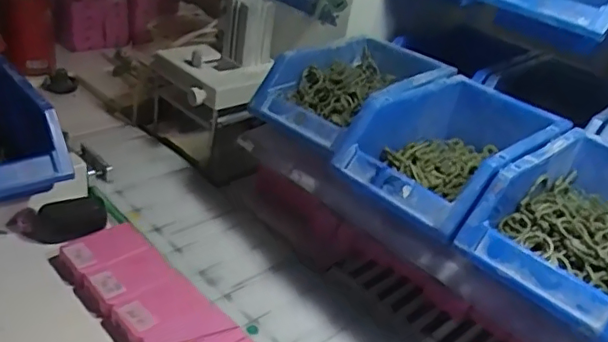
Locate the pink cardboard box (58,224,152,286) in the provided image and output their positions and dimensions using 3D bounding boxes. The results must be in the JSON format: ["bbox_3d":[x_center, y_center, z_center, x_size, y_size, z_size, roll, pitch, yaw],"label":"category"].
[{"bbox_3d":[-0.184,0.075,0.524,0.070,0.019,0.047,-18,41,-40],"label":"pink cardboard box"}]

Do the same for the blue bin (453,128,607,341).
[{"bbox_3d":[0.212,0.041,0.423,0.123,0.068,0.174,32,37,33],"label":"blue bin"}]

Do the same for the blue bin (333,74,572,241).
[{"bbox_3d":[0.131,-0.022,0.498,0.127,0.061,0.190,33,37,34],"label":"blue bin"}]

